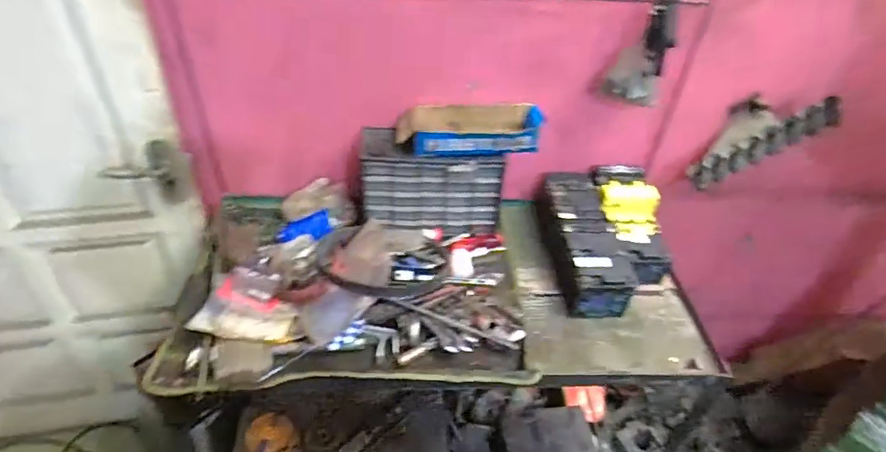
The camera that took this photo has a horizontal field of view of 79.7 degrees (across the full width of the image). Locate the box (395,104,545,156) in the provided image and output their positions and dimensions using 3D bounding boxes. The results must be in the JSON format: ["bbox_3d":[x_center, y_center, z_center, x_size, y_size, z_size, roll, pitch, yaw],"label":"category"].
[{"bbox_3d":[0.055,-0.194,1.066,0.283,0.083,0.062,-2,41,-7],"label":"box"}]

